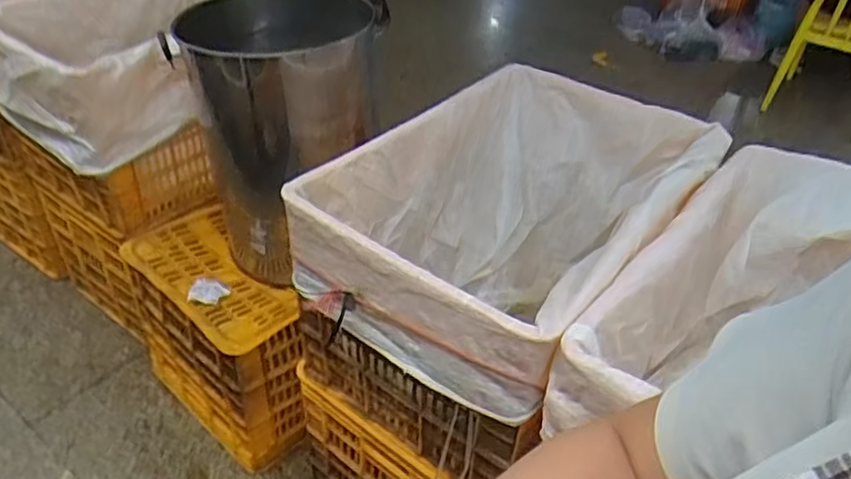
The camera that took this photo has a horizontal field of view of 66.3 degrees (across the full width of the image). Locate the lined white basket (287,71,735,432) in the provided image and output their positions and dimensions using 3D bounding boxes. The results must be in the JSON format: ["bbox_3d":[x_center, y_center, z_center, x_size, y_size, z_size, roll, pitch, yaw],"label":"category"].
[{"bbox_3d":[0.140,0.000,1.148,0.468,0.351,0.660,27,44,26],"label":"lined white basket"}]

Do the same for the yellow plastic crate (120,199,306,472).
[{"bbox_3d":[-0.487,0.237,1.544,0.244,0.413,0.491,-24,47,-31],"label":"yellow plastic crate"}]

